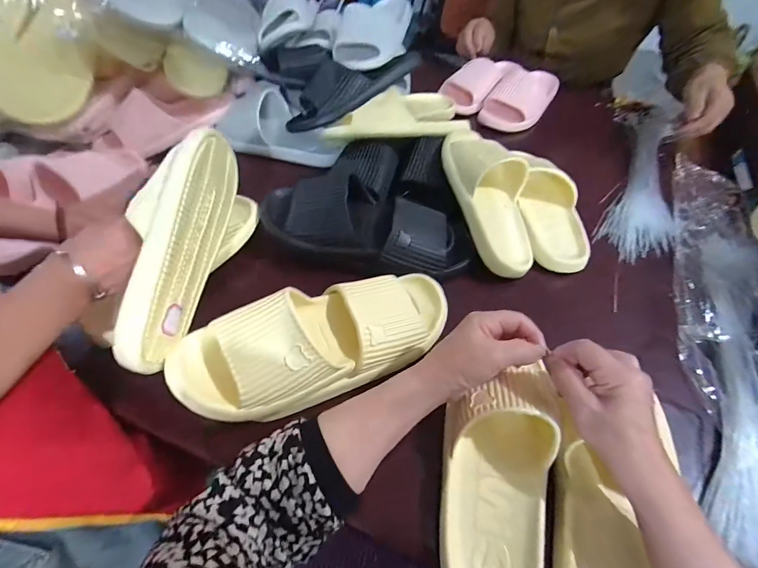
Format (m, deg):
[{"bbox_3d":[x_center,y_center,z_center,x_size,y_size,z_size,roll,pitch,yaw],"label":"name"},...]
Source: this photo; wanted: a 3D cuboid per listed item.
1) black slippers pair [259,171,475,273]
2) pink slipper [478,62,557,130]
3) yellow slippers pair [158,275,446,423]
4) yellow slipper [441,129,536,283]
[{"bbox_3d":[-0.016,-0.089,0.502,0.298,0.067,0.111,11,55,4],"label":"black slippers pair"},{"bbox_3d":[0.302,-0.407,0.785,0.122,0.067,0.214,29,58,16],"label":"pink slipper"},{"bbox_3d":[-0.052,0.051,0.386,0.294,0.083,0.104,-19,58,-16],"label":"yellow slippers pair"},{"bbox_3d":[0.169,-0.133,0.519,0.108,0.063,0.246,-10,74,-11],"label":"yellow slipper"}]

